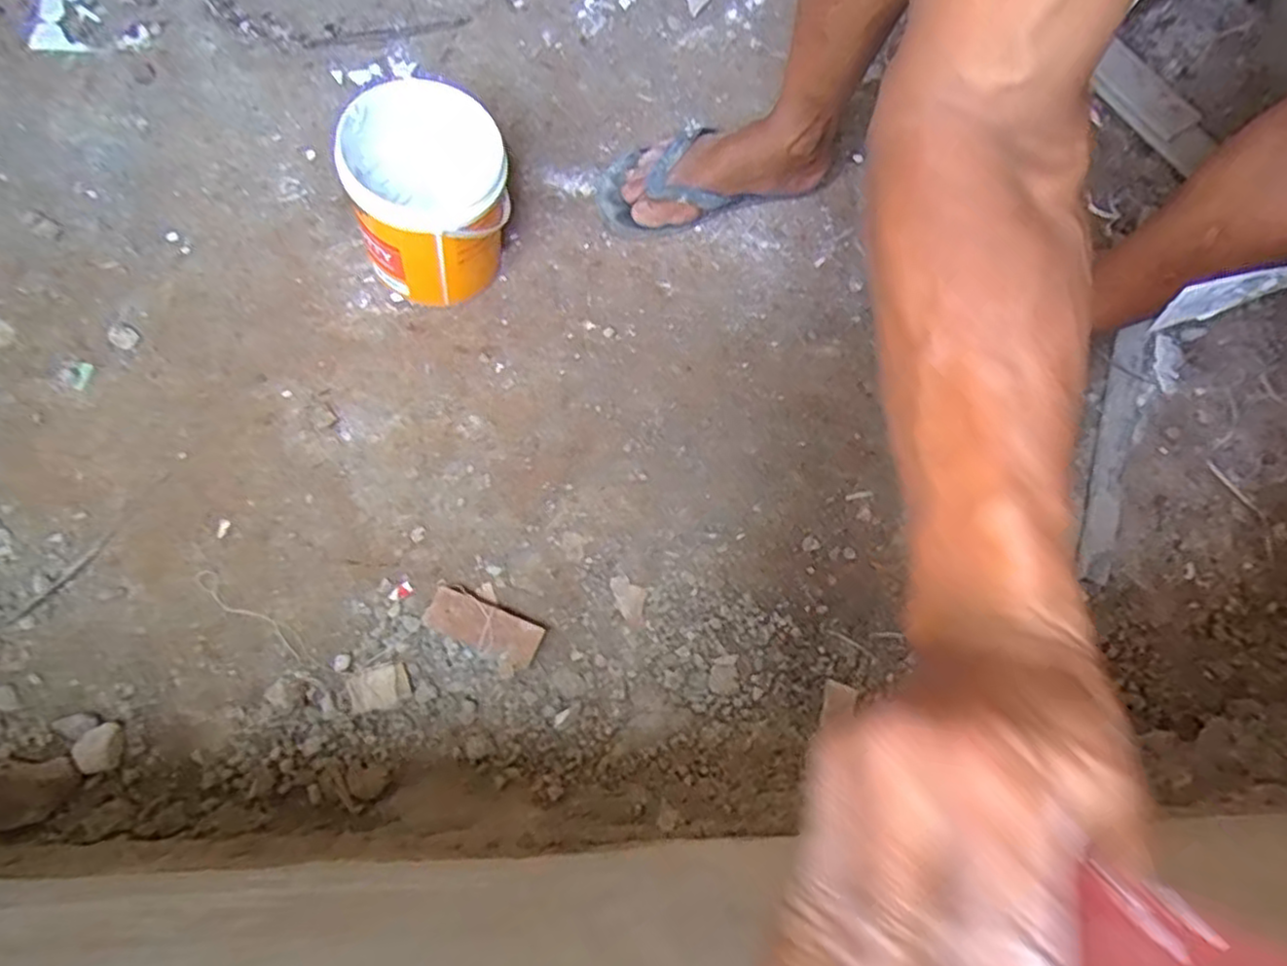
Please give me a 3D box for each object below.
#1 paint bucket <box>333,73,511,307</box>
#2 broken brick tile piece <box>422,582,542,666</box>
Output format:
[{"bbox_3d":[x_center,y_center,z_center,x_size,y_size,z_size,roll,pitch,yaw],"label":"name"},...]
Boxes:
[{"bbox_3d":[-0.219,-0.296,0.752,0.154,0.178,0.166,1,73,-2],"label":"paint bucket"},{"bbox_3d":[-0.154,0.140,0.696,0.111,0.029,0.041,23,74,5],"label":"broken brick tile piece"}]

